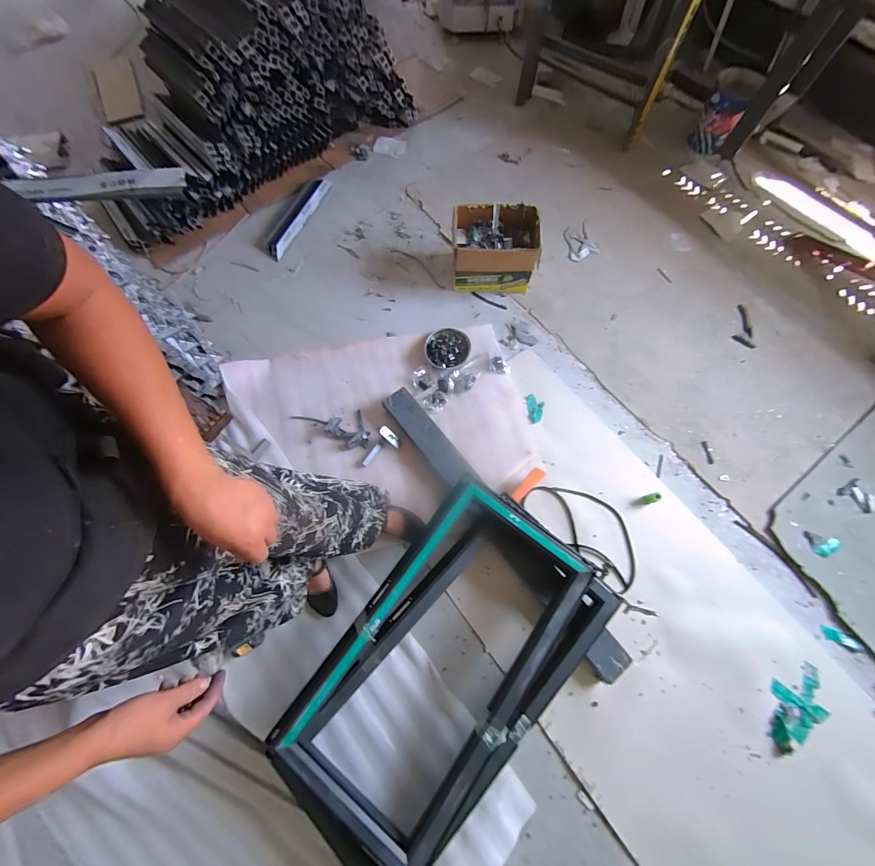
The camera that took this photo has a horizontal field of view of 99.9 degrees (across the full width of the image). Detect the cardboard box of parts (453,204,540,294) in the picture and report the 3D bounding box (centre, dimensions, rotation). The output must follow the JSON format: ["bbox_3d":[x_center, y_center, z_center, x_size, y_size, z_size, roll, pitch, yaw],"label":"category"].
[{"bbox_3d":[0.229,-0.741,1.508,0.325,0.238,0.245,-1,71,-1],"label":"cardboard box of parts"}]

